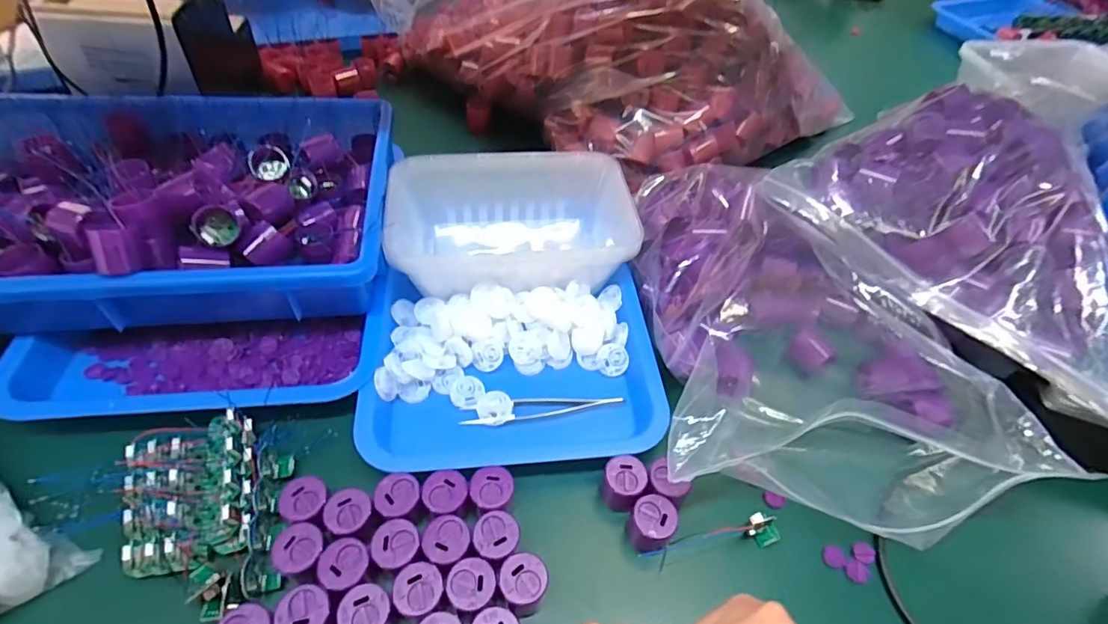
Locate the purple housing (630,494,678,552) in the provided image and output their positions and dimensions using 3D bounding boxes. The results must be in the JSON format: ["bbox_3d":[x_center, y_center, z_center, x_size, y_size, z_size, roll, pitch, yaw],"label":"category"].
[{"bbox_3d":[0.064,0.139,0.351,0.026,0.032,0.029,22,52,14],"label":"purple housing"}]

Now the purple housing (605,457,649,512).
[{"bbox_3d":[0.048,0.120,0.367,0.028,0.032,0.031,28,54,19],"label":"purple housing"}]

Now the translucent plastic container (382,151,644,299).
[{"bbox_3d":[-0.041,-0.068,0.498,0.215,0.095,0.136,-7,51,-10],"label":"translucent plastic container"}]

